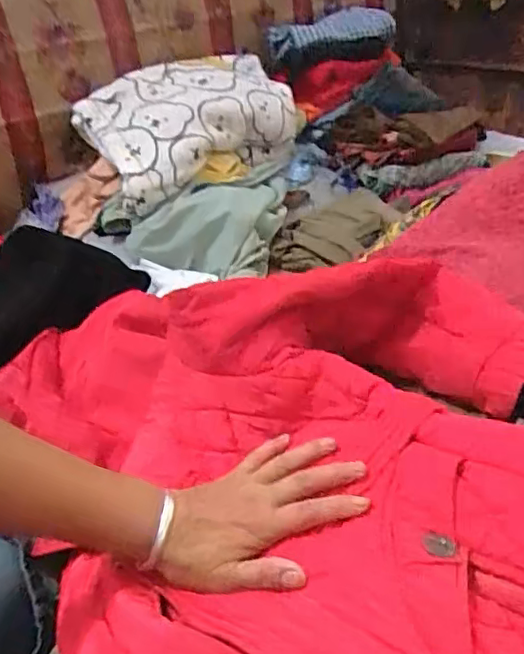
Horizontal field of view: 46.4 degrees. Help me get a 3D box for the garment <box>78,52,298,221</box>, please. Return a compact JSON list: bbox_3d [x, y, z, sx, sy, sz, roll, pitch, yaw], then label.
[{"bbox_3d":[-0.126,-0.403,1.239,0.261,0.202,0.484,24,44,39],"label":"garment"}]

